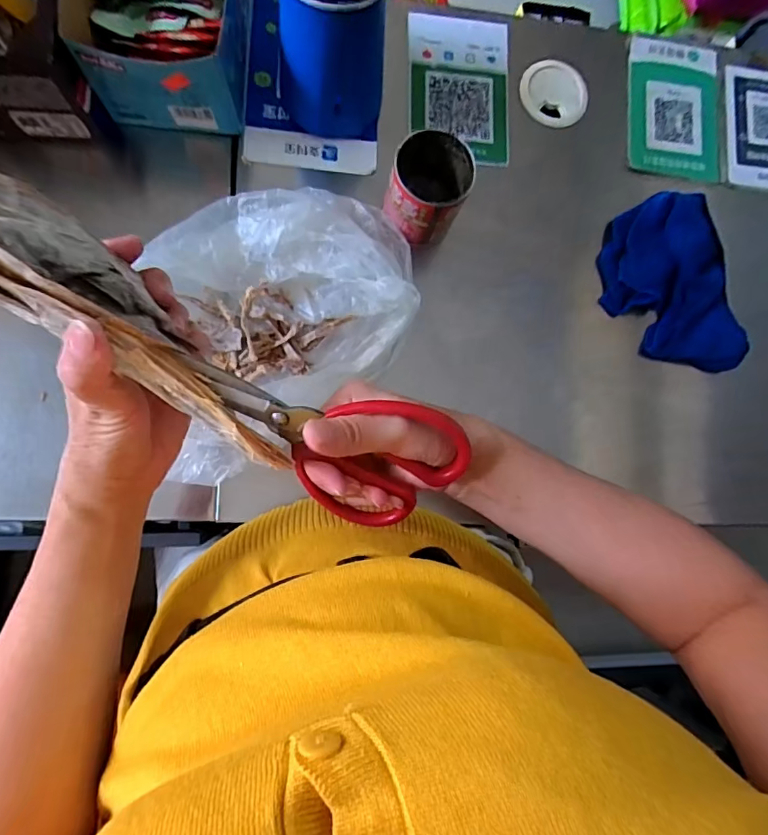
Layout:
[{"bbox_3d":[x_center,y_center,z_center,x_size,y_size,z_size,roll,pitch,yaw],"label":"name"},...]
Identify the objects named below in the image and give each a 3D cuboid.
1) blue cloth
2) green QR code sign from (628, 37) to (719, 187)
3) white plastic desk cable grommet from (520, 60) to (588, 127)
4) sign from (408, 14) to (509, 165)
[{"bbox_3d":[0.271,-0.125,0.452,0.117,0.030,0.164,-7,85,-8],"label":"blue cloth"},{"bbox_3d":[0.302,-0.323,0.493,0.104,0.009,0.151,5,83,-7],"label":"green QR code sign"},{"bbox_3d":[0.170,-0.324,0.477,0.066,0.005,0.067,1,84,-7],"label":"white plastic desk cable grommet"},{"bbox_3d":[0.073,-0.320,0.465,0.097,0.006,0.150,1,84,-7],"label":"sign"}]

